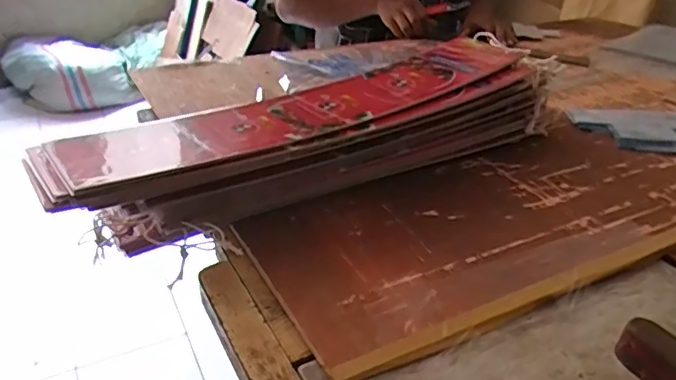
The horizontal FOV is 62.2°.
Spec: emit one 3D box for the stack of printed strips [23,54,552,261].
[{"bbox_3d":[0.001,-0.055,0.642,0.600,0.112,0.112,-19,38,-32],"label":"stack of printed strips"}]

